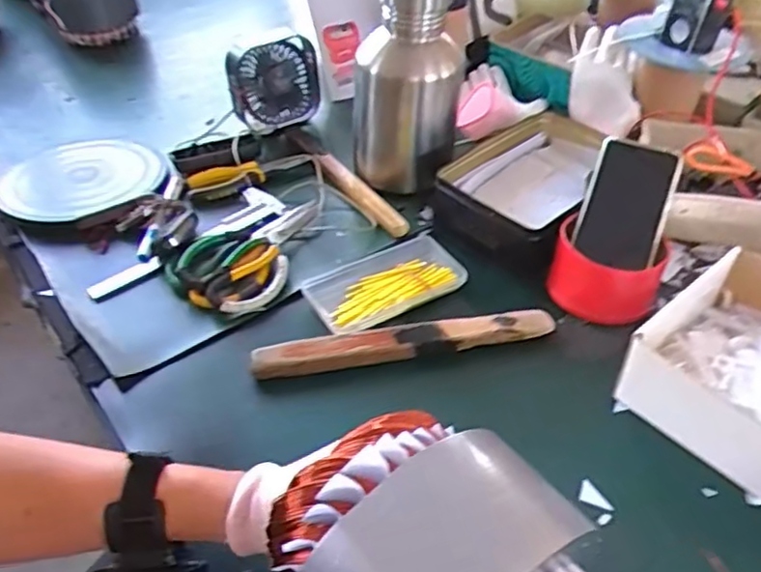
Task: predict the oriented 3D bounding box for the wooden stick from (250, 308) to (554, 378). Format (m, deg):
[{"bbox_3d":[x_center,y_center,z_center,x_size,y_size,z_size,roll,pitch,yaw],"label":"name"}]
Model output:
[{"bbox_3d":[0.023,0.048,0.606,0.273,0.023,0.029,-8,44,-7],"label":"wooden stick"}]

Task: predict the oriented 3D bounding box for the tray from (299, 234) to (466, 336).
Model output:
[{"bbox_3d":[0.006,-0.003,0.665,0.150,0.013,0.083,-24,48,-22],"label":"tray"}]

